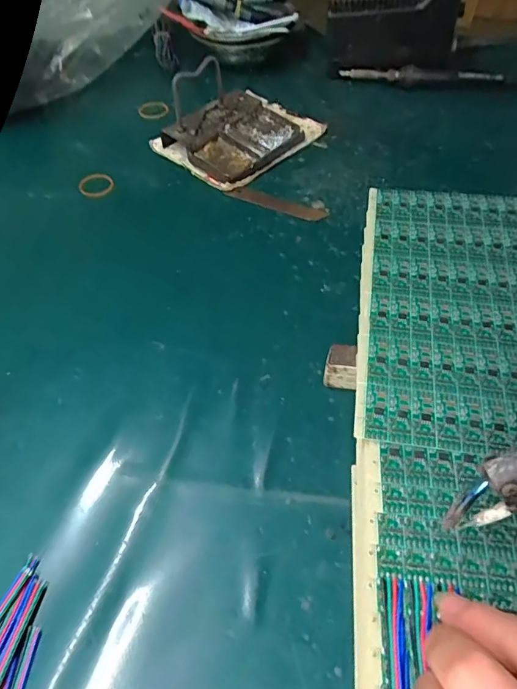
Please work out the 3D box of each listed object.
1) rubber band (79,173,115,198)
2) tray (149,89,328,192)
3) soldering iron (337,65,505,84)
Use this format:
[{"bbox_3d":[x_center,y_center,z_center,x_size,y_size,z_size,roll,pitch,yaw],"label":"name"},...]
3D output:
[{"bbox_3d":[-0.157,-0.155,0.443,0.033,0.006,0.030,7,62,4],"label":"rubber band"},{"bbox_3d":[-0.018,-0.223,0.474,0.117,0.033,0.145,34,60,23],"label":"tray"},{"bbox_3d":[0.187,-0.312,0.534,0.179,0.023,0.019,13,54,10],"label":"soldering iron"}]

